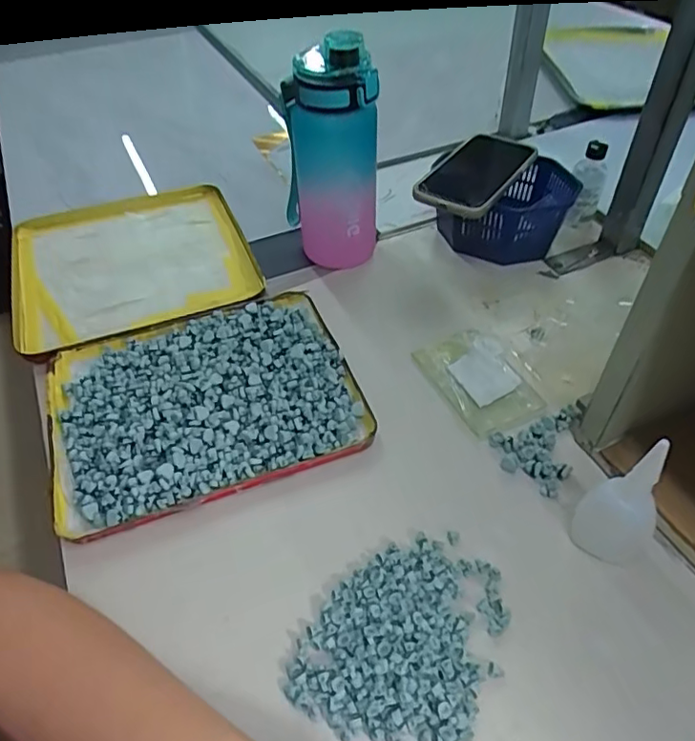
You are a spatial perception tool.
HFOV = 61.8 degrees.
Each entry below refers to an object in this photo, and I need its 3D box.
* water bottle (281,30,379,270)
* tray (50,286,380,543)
[{"bbox_3d":[-0.016,-0.203,0.573,0.089,0.225,0.076,-2,46,0],"label":"water bottle"},{"bbox_3d":[-0.122,0.021,0.491,0.244,0.024,0.198,-16,47,-14],"label":"tray"}]

